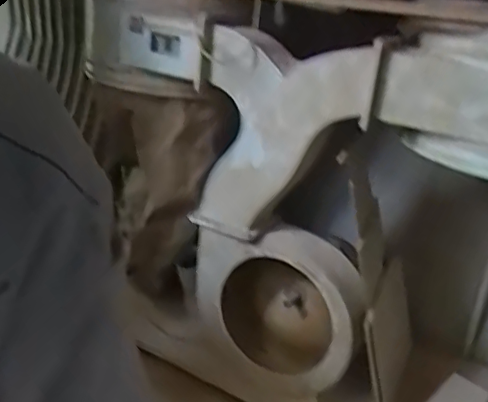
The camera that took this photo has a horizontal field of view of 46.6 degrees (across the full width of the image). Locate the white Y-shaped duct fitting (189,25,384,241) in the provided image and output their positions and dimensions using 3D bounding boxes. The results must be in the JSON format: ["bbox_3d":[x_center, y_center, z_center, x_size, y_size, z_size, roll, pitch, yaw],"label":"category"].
[{"bbox_3d":[0.094,-0.139,1.505,0.489,0.543,0.138,20,24,29],"label":"white Y-shaped duct fitting"}]

